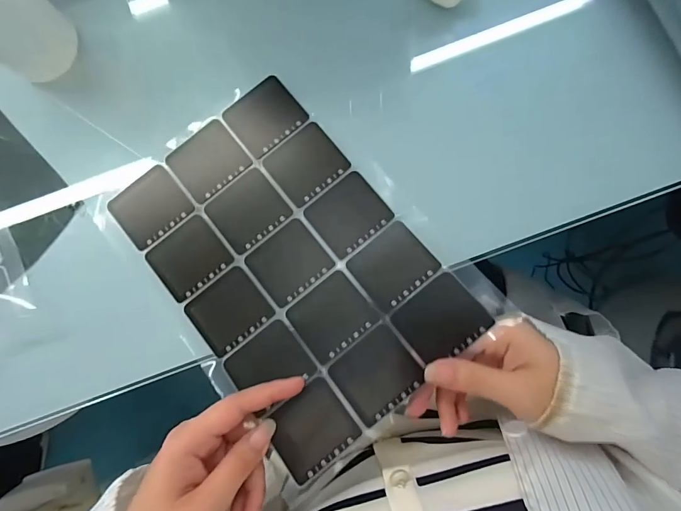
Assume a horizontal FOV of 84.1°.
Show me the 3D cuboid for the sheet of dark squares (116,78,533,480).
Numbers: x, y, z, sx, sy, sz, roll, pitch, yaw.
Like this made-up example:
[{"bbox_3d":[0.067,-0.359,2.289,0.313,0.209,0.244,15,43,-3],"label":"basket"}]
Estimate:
[{"bbox_3d":[-0.039,0.006,0.288,0.182,0.016,0.259,-43,79,-3],"label":"sheet of dark squares"}]

